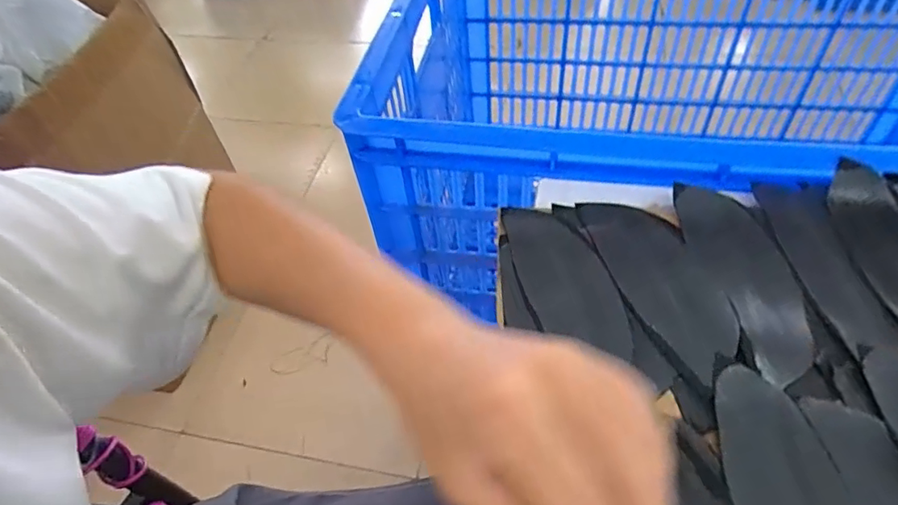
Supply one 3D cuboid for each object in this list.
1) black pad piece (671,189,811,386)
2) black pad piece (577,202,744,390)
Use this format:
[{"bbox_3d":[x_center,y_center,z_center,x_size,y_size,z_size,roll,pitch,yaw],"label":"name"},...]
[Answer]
[{"bbox_3d":[0.168,0.010,0.301,0.045,0.009,0.130,-6,51,1],"label":"black pad piece"},{"bbox_3d":[0.123,0.010,0.311,0.048,0.017,0.129,-13,49,-9],"label":"black pad piece"}]

